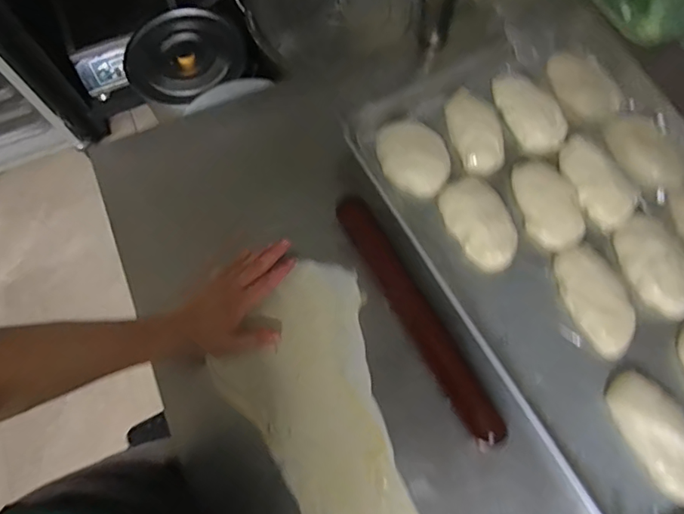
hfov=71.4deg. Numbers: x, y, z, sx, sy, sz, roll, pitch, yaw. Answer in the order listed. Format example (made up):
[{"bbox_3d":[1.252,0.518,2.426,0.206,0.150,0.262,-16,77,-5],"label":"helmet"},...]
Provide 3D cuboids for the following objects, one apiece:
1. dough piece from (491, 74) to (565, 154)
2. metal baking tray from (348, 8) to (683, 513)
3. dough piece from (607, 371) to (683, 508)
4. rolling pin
[{"bbox_3d":[0.254,-0.200,0.655,0.063,0.027,0.123,-31,74,-11],"label":"dough piece"},{"bbox_3d":[0.306,-0.022,0.583,0.385,0.057,0.621,-27,73,-10],"label":"metal baking tray"},{"bbox_3d":[0.345,0.193,0.506,0.066,0.031,0.138,-27,73,-9],"label":"dough piece"},{"bbox_3d":[0.086,0.062,0.557,0.039,0.030,0.318,-27,73,-10],"label":"rolling pin"}]

